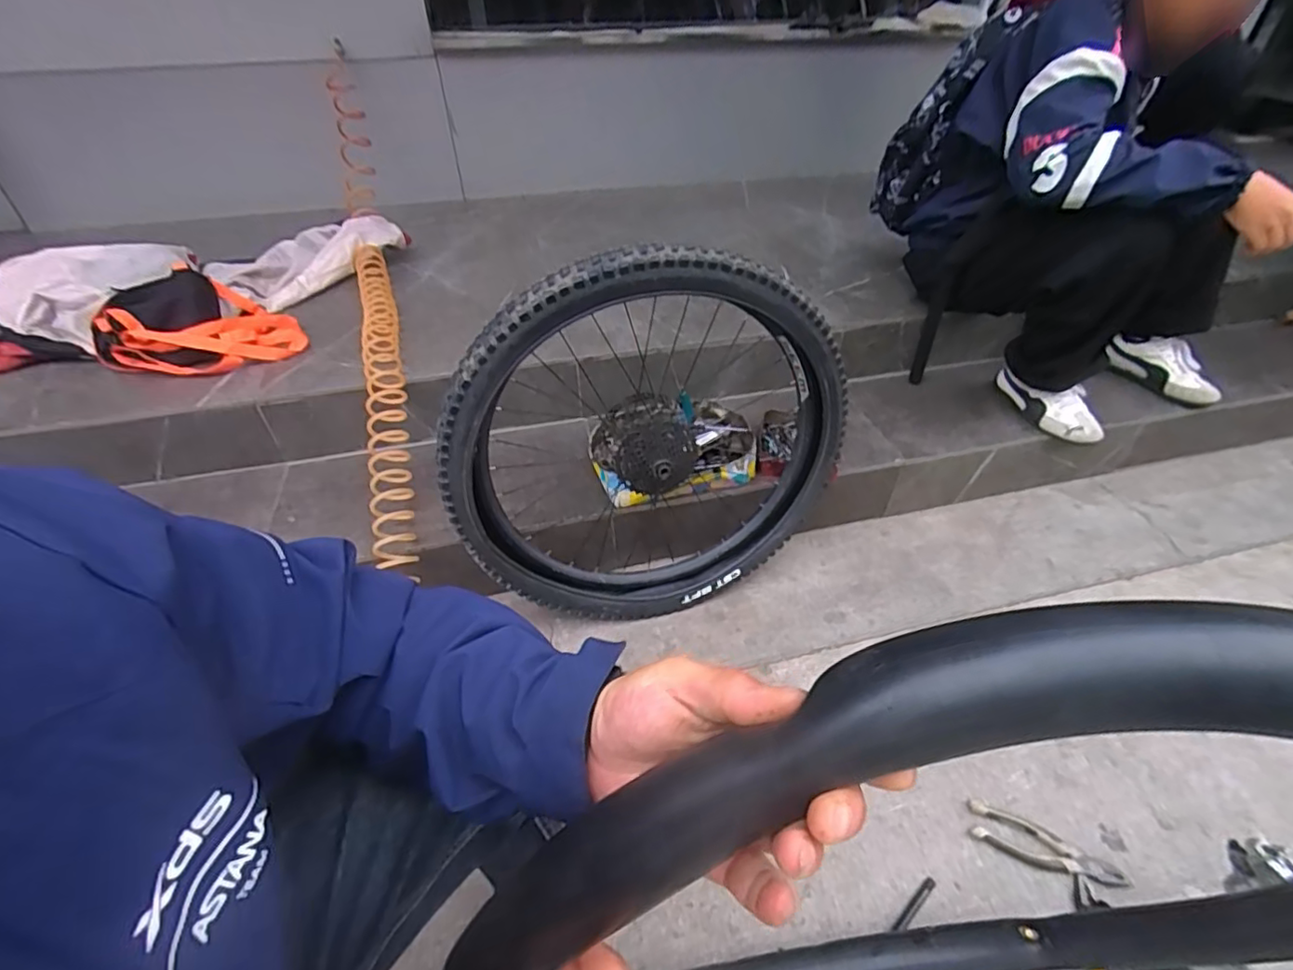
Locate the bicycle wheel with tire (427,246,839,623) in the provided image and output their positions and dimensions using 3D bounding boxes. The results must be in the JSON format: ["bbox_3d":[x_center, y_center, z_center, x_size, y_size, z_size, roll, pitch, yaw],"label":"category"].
[{"bbox_3d":[0.013,-0.035,0.975,0.649,0.651,0.097,-10,42,-11],"label":"bicycle wheel with tire"}]

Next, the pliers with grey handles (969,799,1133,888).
[{"bbox_3d":[0.551,0.501,0.822,0.191,0.020,0.056,19,46,20],"label":"pliers with grey handles"}]

